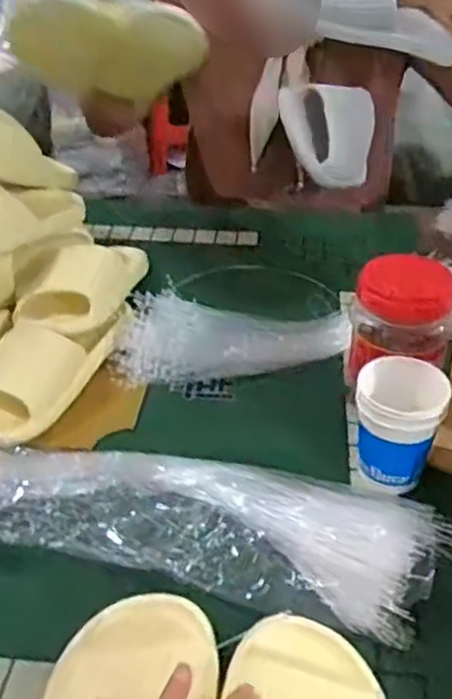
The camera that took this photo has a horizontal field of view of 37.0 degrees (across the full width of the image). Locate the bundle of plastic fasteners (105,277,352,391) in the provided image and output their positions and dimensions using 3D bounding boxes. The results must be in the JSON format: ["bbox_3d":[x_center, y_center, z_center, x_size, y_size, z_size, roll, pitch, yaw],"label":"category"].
[{"bbox_3d":[0.007,-0.018,0.732,0.247,0.033,0.131,-1,36,1],"label":"bundle of plastic fasteners"}]

